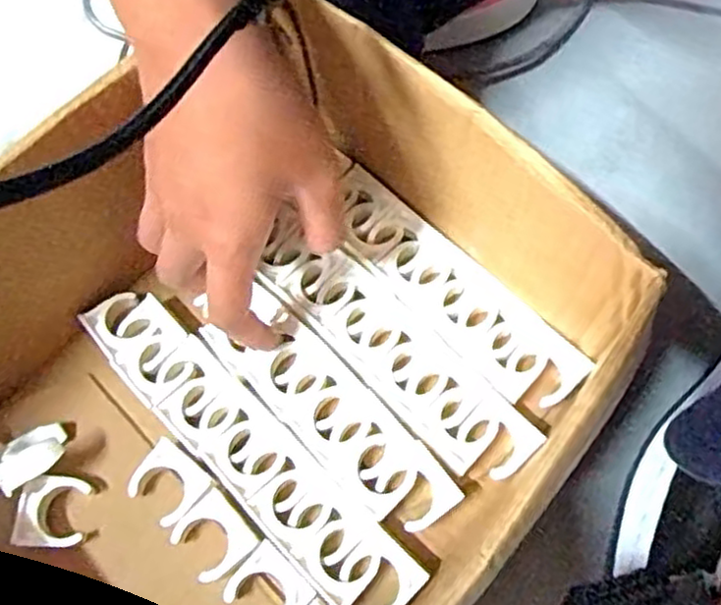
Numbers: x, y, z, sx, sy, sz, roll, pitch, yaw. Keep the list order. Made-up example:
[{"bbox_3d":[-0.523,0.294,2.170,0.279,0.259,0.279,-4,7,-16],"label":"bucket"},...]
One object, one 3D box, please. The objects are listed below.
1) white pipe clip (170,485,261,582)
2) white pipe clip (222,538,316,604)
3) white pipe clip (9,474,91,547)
[{"bbox_3d":[-0.067,0.108,0.333,0.030,0.016,0.033,-40,72,-12],"label":"white pipe clip"},{"bbox_3d":[-0.041,0.129,0.321,0.033,0.016,0.030,41,76,16],"label":"white pipe clip"},{"bbox_3d":[-0.144,0.098,0.339,0.029,0.017,0.031,3,69,4],"label":"white pipe clip"}]

